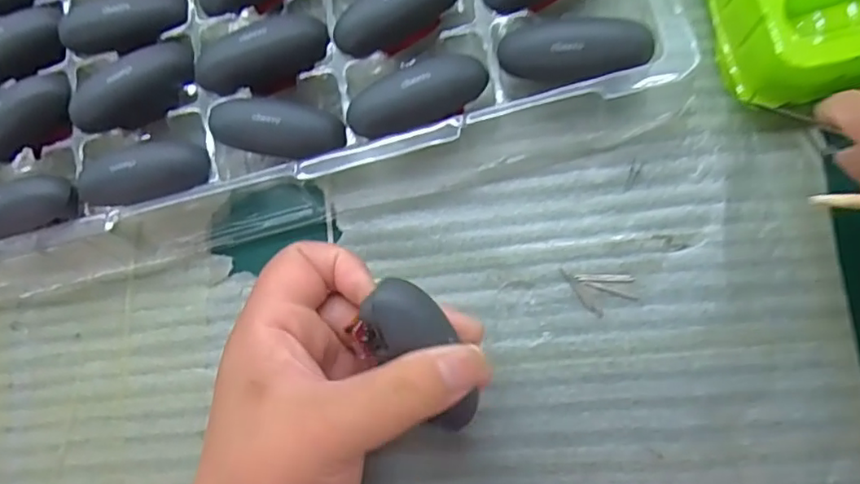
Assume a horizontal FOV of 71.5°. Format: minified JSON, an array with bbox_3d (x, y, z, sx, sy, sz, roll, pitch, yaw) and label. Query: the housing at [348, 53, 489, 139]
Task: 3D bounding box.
[{"bbox_3d":[-0.005,-0.067,0.275,0.066,0.021,0.024,-22,83,-5],"label":"housing"}]

